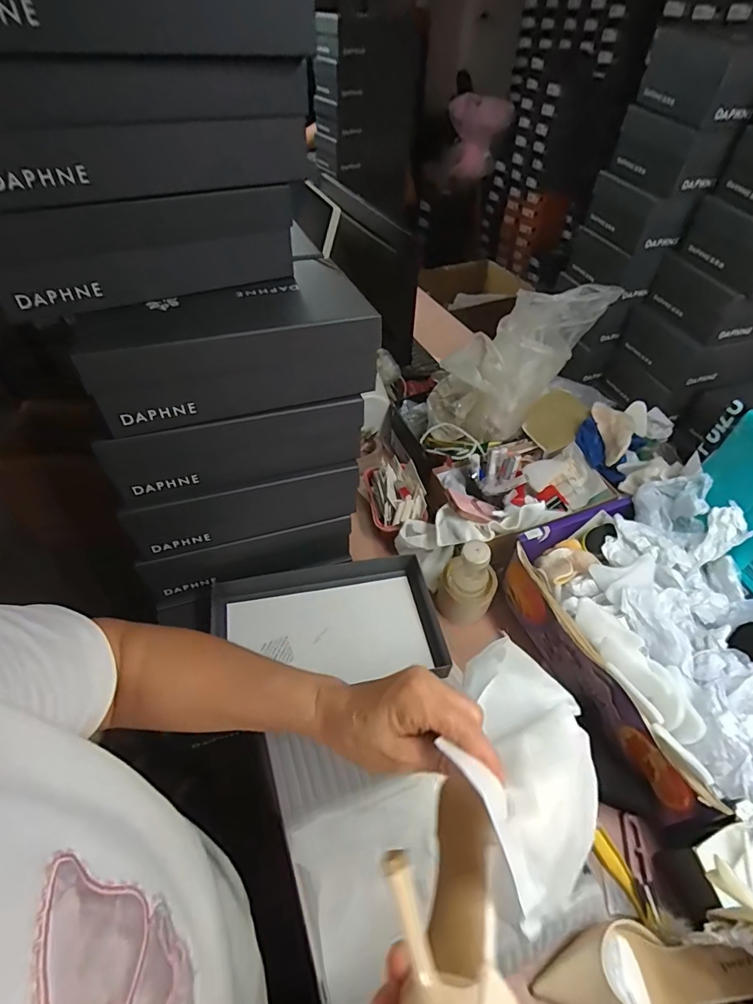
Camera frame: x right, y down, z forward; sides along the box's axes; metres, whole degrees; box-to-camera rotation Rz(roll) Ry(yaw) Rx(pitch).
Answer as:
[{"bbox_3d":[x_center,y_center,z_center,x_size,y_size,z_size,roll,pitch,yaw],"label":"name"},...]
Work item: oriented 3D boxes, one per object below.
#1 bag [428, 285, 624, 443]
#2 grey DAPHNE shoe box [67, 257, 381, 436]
[{"bbox_3d":[0.258,-0.279,0.908,0.396,0.172,0.165,-43,52,14],"label":"bag"},{"bbox_3d":[-0.164,-0.179,0.539,0.298,0.098,0.164,-20,52,-19],"label":"grey DAPHNE shoe box"}]

